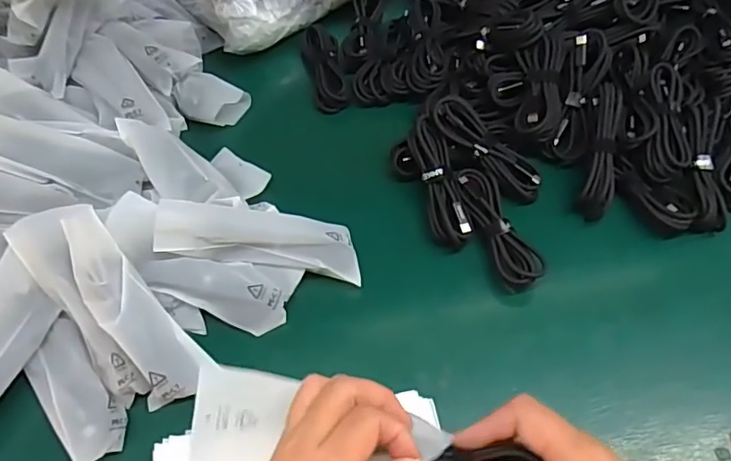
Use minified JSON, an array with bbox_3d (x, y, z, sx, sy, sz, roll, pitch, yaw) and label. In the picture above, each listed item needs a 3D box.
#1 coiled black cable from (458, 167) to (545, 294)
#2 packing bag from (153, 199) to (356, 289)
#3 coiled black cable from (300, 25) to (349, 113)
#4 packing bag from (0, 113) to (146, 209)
[{"bbox_3d":[0.110,-0.001,0.453,0.035,0.033,0.109,-17,59,-7],"label":"coiled black cable"},{"bbox_3d":[-0.077,0.004,0.415,0.148,0.033,0.047,11,58,-16],"label":"packing bag"},{"bbox_3d":[-0.042,-0.164,0.554,0.036,0.028,0.100,-9,59,-2],"label":"coiled black cable"},{"bbox_3d":[-0.254,-0.060,0.437,0.151,0.017,0.045,21,100,-6],"label":"packing bag"}]

